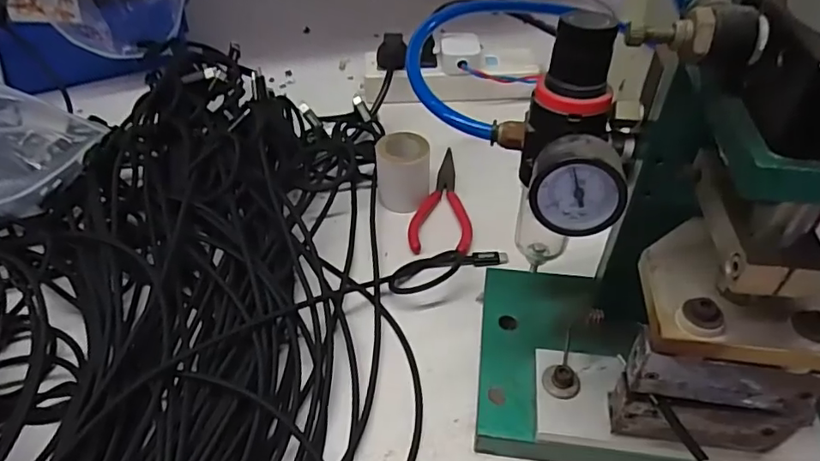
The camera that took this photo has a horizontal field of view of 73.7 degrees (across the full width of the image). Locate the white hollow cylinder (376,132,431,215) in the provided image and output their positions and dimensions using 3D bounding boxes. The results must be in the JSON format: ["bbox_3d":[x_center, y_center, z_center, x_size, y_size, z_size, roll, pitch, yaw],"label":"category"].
[{"bbox_3d":[-0.005,-0.044,0.429,0.040,0.048,0.046,2,44,3],"label":"white hollow cylinder"}]

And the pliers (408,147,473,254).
[{"bbox_3d":[0.028,-0.026,0.440,0.046,0.009,0.117,5,44,5],"label":"pliers"}]

